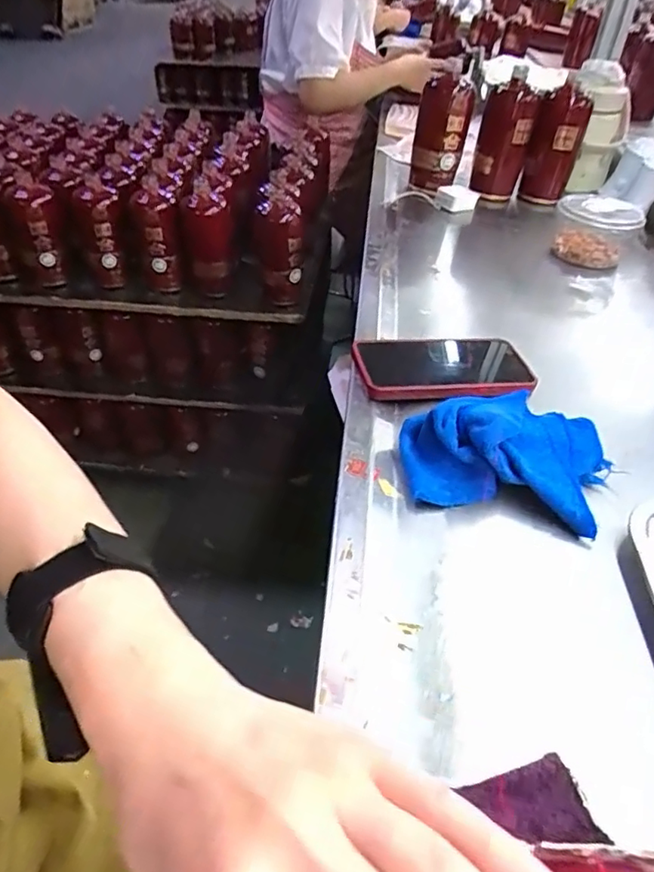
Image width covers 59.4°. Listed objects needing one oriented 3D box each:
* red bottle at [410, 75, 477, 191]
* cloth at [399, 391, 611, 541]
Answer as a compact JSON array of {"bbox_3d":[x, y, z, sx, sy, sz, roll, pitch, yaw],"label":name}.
[{"bbox_3d":[0.186,-0.487,0.946,0.087,0.172,0.096,6,42,4],"label":"red bottle"},{"bbox_3d":[0.142,0.004,0.449,0.164,0.051,0.119,11,42,10],"label":"cloth"}]

